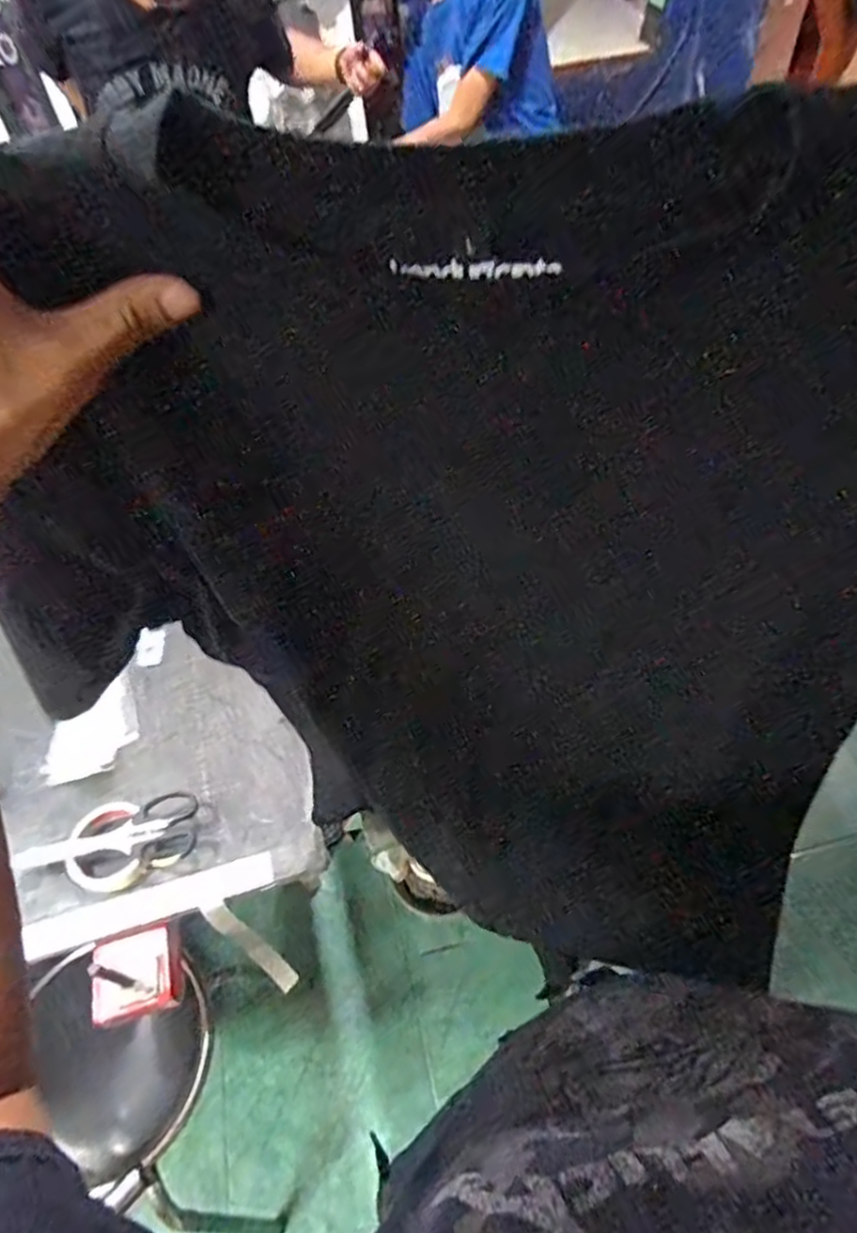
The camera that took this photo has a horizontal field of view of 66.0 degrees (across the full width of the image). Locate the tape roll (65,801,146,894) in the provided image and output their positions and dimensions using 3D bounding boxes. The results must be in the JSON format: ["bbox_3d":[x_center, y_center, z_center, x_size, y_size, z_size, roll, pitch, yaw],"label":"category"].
[{"bbox_3d":[-0.360,0.257,0.739,0.078,0.025,0.095,-17,53,-7],"label":"tape roll"}]

